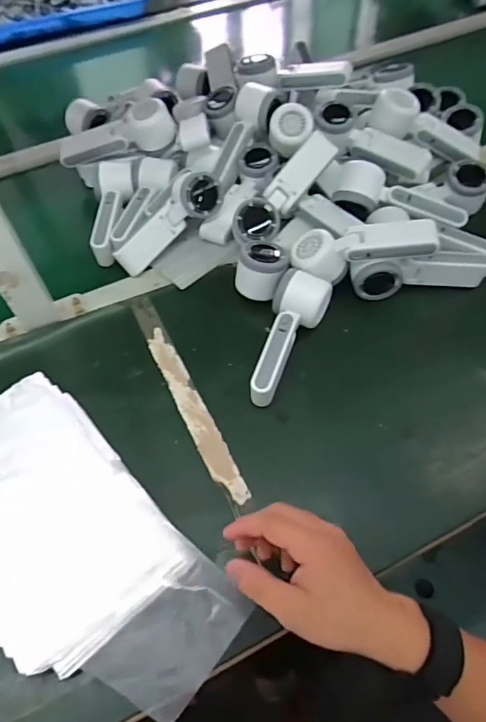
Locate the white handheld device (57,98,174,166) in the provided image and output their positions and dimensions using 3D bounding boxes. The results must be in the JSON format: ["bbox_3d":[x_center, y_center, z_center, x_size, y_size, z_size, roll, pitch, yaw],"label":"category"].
[{"bbox_3d":[-0.178,-0.319,0.696,0.173,0.057,0.051,-13,58,11],"label":"white handheld device"}]

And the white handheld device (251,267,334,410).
[{"bbox_3d":[0.051,-0.026,0.542,0.058,0.055,0.155,15,61,10],"label":"white handheld device"}]

